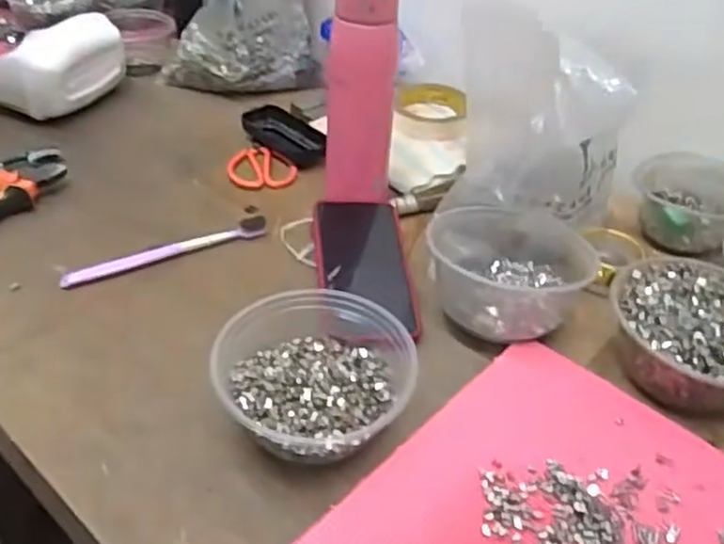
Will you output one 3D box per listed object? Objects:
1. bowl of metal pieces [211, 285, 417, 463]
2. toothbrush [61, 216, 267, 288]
[{"bbox_3d":[-0.030,0.070,0.490,0.126,0.056,0.120,3,40,-3],"label":"bowl of metal pieces"},{"bbox_3d":[-0.173,-0.020,0.634,0.180,0.014,0.022,-19,47,-21],"label":"toothbrush"}]

